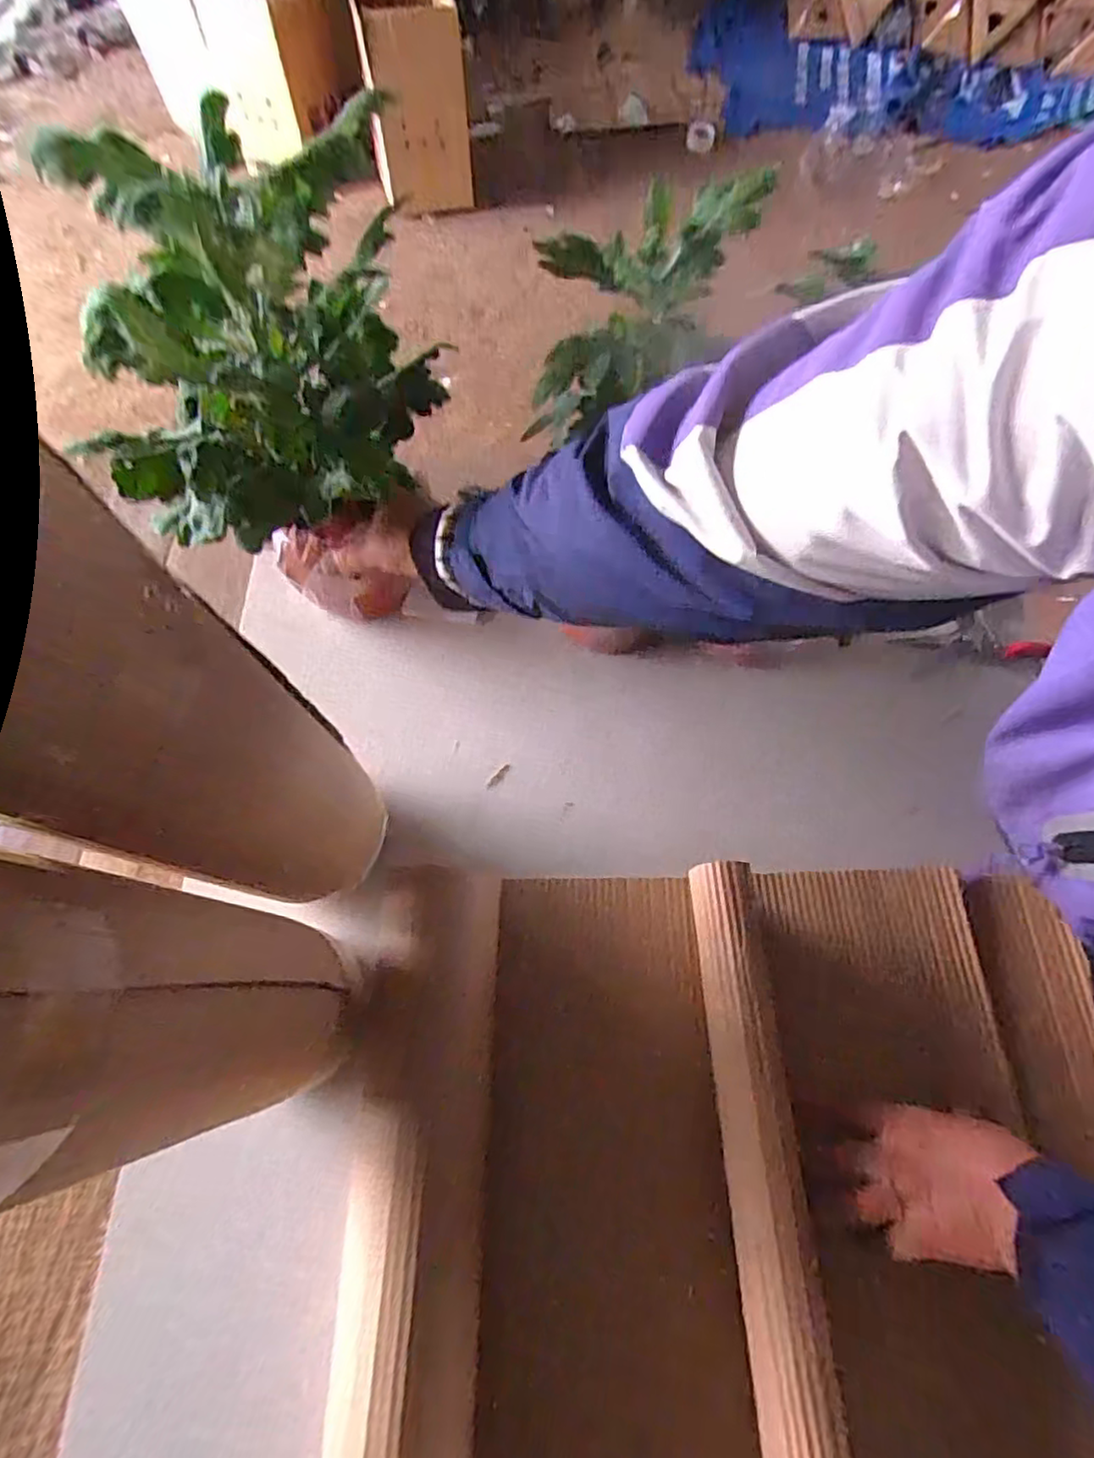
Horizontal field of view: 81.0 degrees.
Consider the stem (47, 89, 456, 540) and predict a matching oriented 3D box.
[{"bbox_3d":[-0.193,-0.233,0.415,0.149,0.195,0.194,33,69,13],"label":"stem"}]

